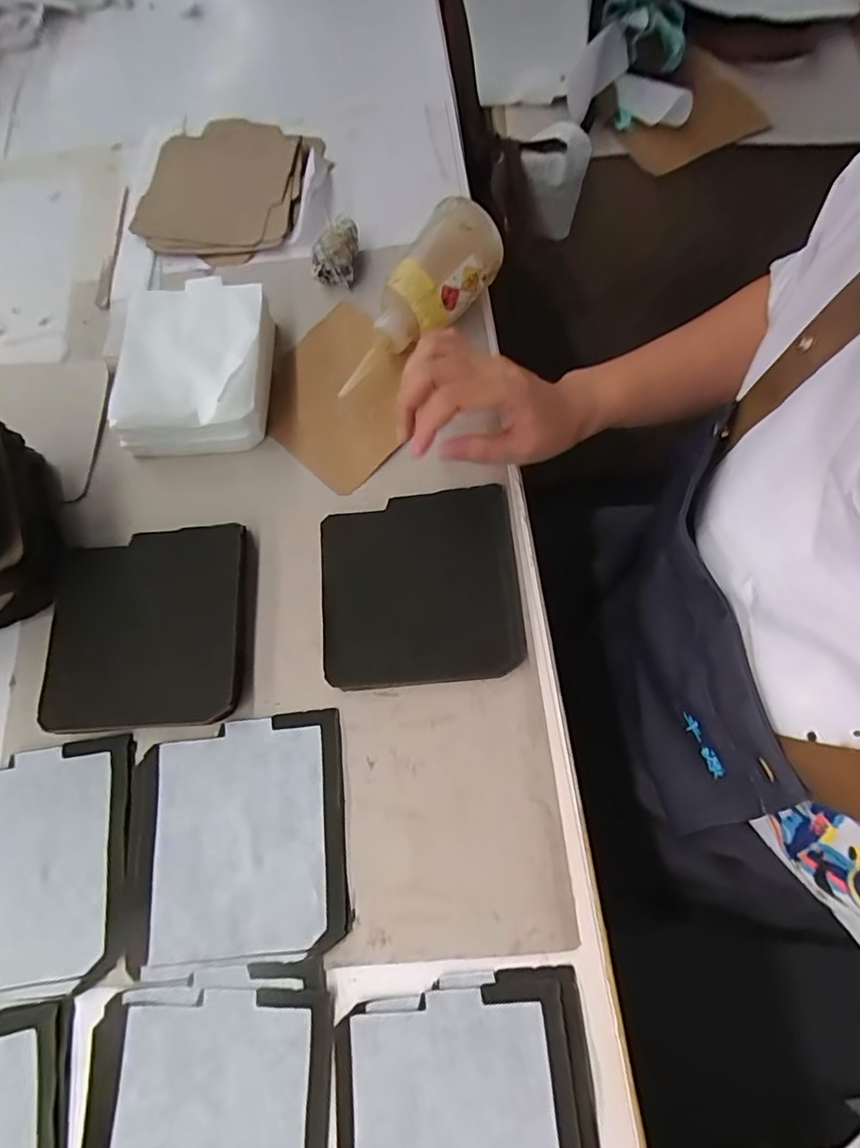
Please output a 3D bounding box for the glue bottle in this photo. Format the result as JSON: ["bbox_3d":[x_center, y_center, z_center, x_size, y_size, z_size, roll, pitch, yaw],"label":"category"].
[{"bbox_3d":[-0.013,-0.210,0.430,0.057,0.043,0.170,42,93,14],"label":"glue bottle"}]

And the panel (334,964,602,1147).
[{"bbox_3d":[0.019,0.295,0.288,0.135,0.006,0.139,-6,71,1],"label":"panel"}]

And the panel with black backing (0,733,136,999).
[{"bbox_3d":[-0.258,0.182,0.342,0.135,0.004,0.137,-7,71,0],"label":"panel with black backing"}]

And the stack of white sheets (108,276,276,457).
[{"bbox_3d":[-0.175,-0.164,0.424,0.115,0.049,0.133,-3,71,2],"label":"stack of white sheets"}]

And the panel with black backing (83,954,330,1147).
[{"bbox_3d":[-0.123,0.301,0.299,0.132,0.007,0.145,-4,71,1],"label":"panel with black backing"}]

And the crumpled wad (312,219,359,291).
[{"bbox_3d":[-0.080,-0.272,0.464,0.032,0.035,0.044,8,72,5],"label":"crumpled wad"}]

